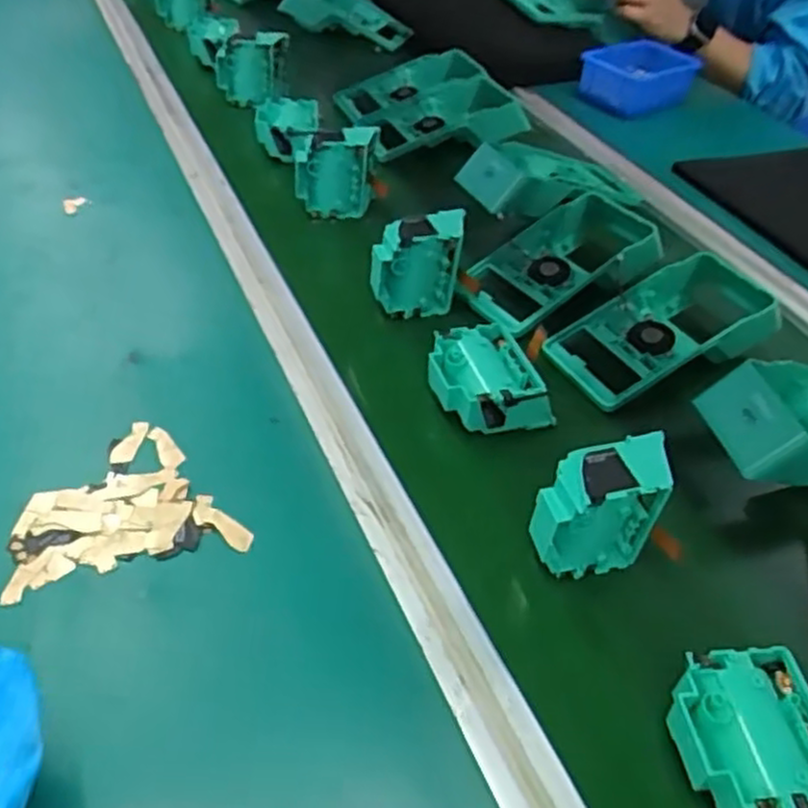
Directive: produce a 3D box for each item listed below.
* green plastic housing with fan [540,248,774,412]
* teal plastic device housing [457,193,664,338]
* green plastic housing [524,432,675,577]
[{"bbox_3d":[0.207,-0.061,0.593,0.195,0.056,0.094,-19,48,-27],"label":"green plastic housing with fan"},{"bbox_3d":[0.137,-0.121,0.648,0.204,0.056,0.088,-27,52,-33],"label":"teal plastic device housing"},{"bbox_3d":[0.106,0.062,0.424,0.075,0.079,0.036,-8,44,-17],"label":"green plastic housing"}]

